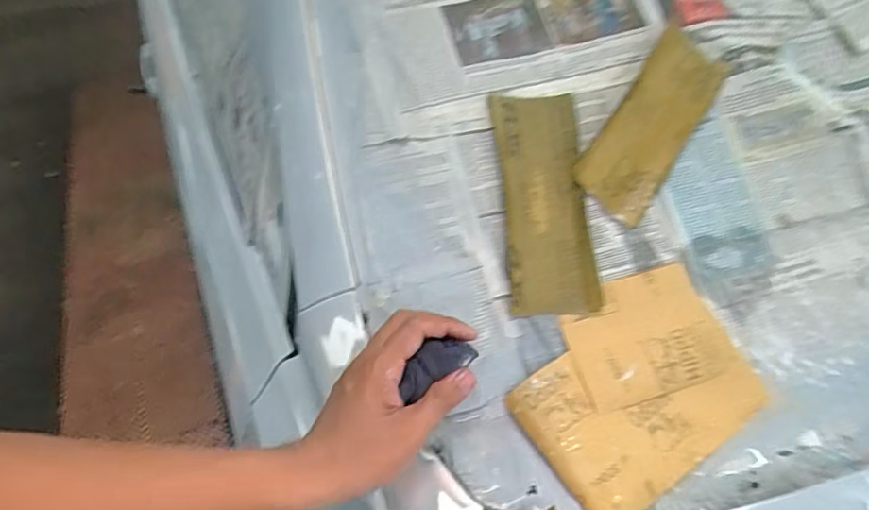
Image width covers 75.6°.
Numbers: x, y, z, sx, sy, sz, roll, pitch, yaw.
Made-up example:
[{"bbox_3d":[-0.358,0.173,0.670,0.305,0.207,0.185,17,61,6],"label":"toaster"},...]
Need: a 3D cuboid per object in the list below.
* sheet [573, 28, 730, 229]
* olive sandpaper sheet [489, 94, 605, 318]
[{"bbox_3d":[0.227,-0.136,0.585,0.081,0.008,0.213,37,77,-9],"label":"sheet"},{"bbox_3d":[0.109,-0.055,0.561,0.086,0.012,0.229,-3,77,-7],"label":"olive sandpaper sheet"}]

